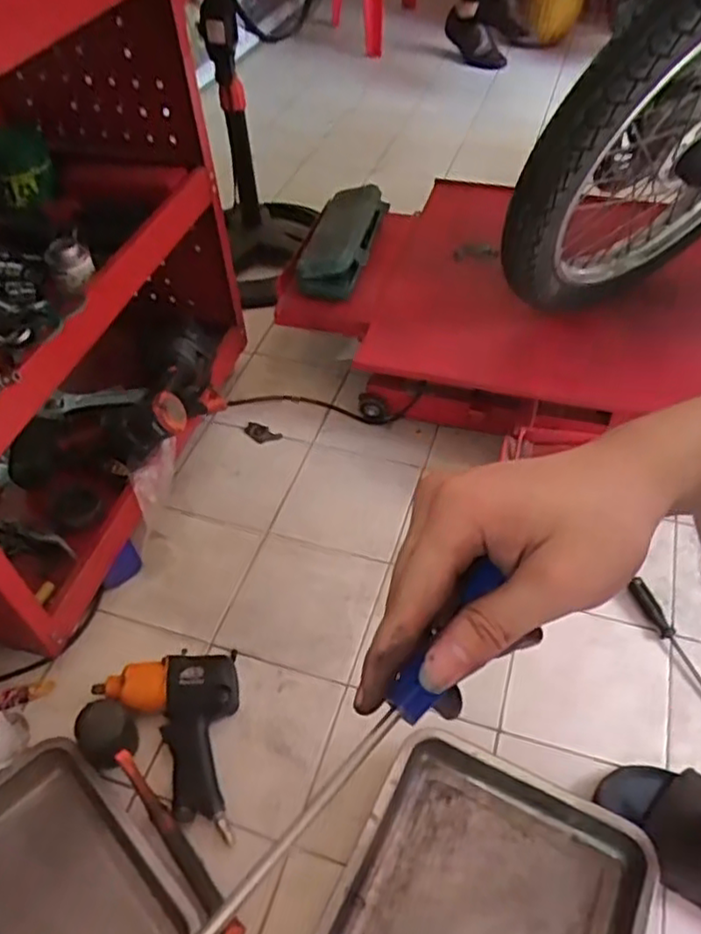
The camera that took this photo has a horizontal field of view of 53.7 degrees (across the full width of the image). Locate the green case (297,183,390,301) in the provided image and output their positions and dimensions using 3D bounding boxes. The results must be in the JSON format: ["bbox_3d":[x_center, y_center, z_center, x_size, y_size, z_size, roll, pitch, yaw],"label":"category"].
[{"bbox_3d":[-0.011,-0.410,1.208,0.108,0.104,0.268,13,49,14],"label":"green case"}]

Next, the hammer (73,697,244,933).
[{"bbox_3d":[-0.208,0.387,0.773,0.064,0.092,0.290,-36,56,-26],"label":"hammer"}]

